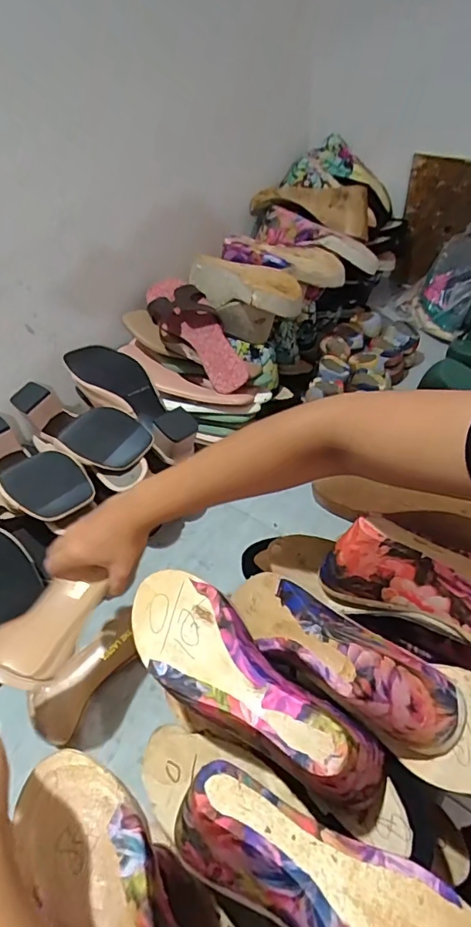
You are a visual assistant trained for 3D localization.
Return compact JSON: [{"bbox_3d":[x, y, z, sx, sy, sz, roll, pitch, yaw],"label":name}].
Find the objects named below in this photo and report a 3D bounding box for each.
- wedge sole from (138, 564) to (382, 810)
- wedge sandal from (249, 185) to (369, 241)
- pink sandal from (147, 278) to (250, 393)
[{"bbox_3d":[0.000,0.162,0.369,0.221,0.060,0.075,29,57,29],"label":"wedge sole"},{"bbox_3d":[0.137,-0.495,0.933,0.240,0.077,0.077,32,58,30],"label":"wedge sandal"},{"bbox_3d":[-0.065,-0.210,0.780,0.089,0.045,0.246,-30,72,-19],"label":"pink sandal"}]

